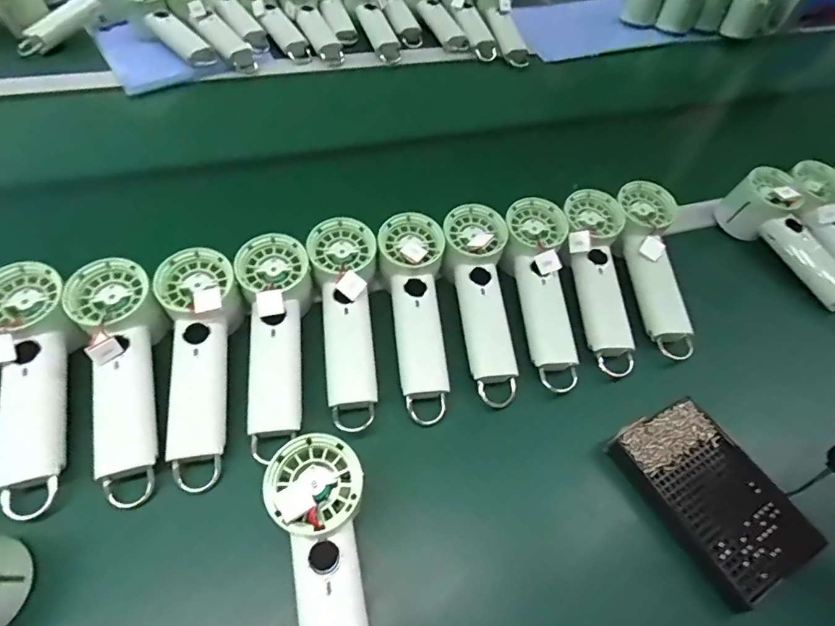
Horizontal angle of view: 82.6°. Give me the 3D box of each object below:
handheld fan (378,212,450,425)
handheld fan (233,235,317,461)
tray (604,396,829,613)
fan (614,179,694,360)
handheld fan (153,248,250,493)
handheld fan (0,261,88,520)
[{"bbox_3d":[0.000,-0.001,0.447,0.059,0.035,0.198,-3,70,-8],"label":"handheld fan"},{"bbox_3d":[-0.123,0.024,0.416,0.066,0.046,0.200,-3,69,-8],"label":"handheld fan"},{"bbox_3d":[0.235,0.143,0.382,0.097,0.018,0.139,-23,60,-21],"label":"tray"},{"bbox_3d":[0.250,-0.047,0.501,0.057,0.044,0.190,-1,74,-6],"label":"fan"},{"bbox_3d":[-0.181,0.040,0.396,0.063,0.043,0.196,-5,69,-9],"label":"handheld fan"},{"bbox_3d":[-0.303,0.052,0.373,0.061,0.036,0.196,-13,72,-15],"label":"handheld fan"}]

